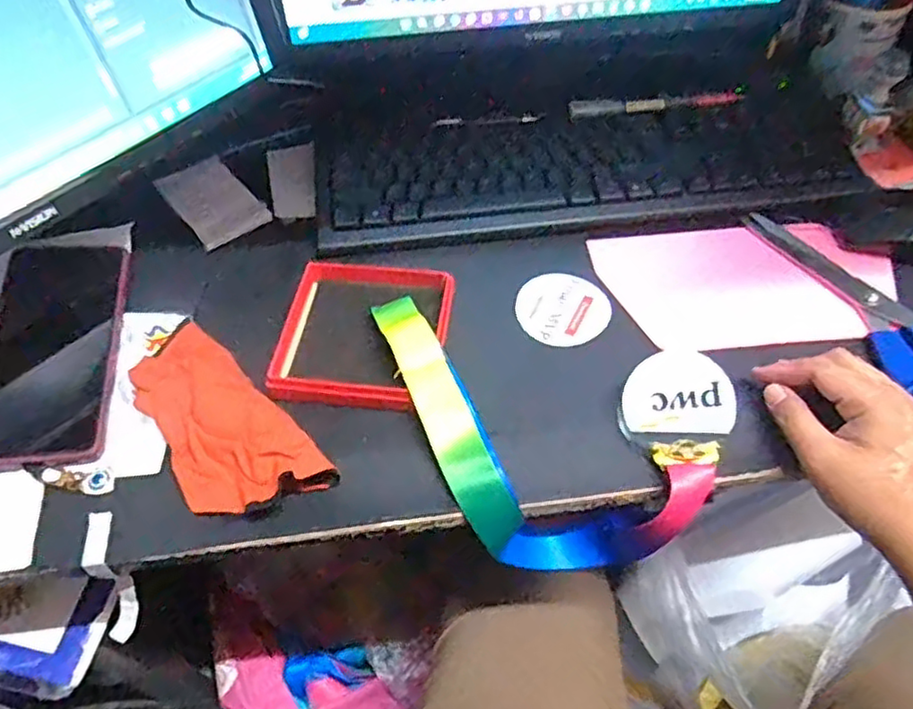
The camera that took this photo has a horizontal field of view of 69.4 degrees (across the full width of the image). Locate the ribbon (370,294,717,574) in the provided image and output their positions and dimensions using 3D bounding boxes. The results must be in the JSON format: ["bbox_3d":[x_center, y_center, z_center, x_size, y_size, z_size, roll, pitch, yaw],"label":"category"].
[{"bbox_3d":[0.029,0.051,0.414,0.237,0.053,0.106,39,62,9],"label":"ribbon"}]

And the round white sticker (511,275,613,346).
[{"bbox_3d":[0.079,-0.035,0.490,0.065,0.004,0.063,-1,53,1],"label":"round white sticker"}]

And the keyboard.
[{"bbox_3d":[0.109,-0.173,0.551,0.452,0.032,0.160,-8,66,-3],"label":"keyboard"}]

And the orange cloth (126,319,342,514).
[{"bbox_3d":[-0.156,0.041,0.419,0.073,0.027,0.161,-38,61,-23],"label":"orange cloth"}]

